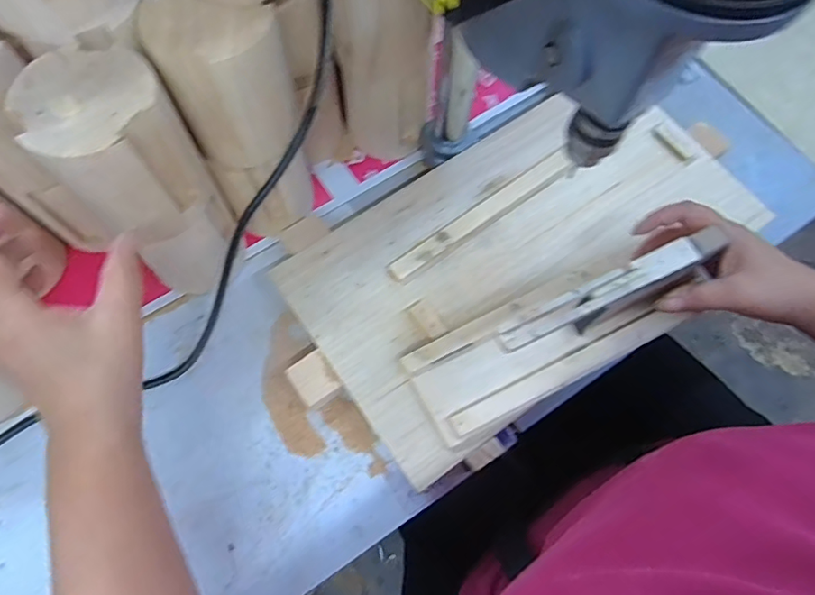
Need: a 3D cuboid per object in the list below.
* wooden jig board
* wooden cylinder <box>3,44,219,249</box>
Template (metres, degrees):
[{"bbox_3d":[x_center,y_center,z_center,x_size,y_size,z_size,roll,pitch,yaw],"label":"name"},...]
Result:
[{"bbox_3d":[0.103,-0.042,0.442,0.375,0.020,0.216,-34,72,-14],"label":"wooden jig board"},{"bbox_3d":[-0.177,-0.092,0.328,0.081,0.092,0.078,40,74,12],"label":"wooden cylinder"}]

